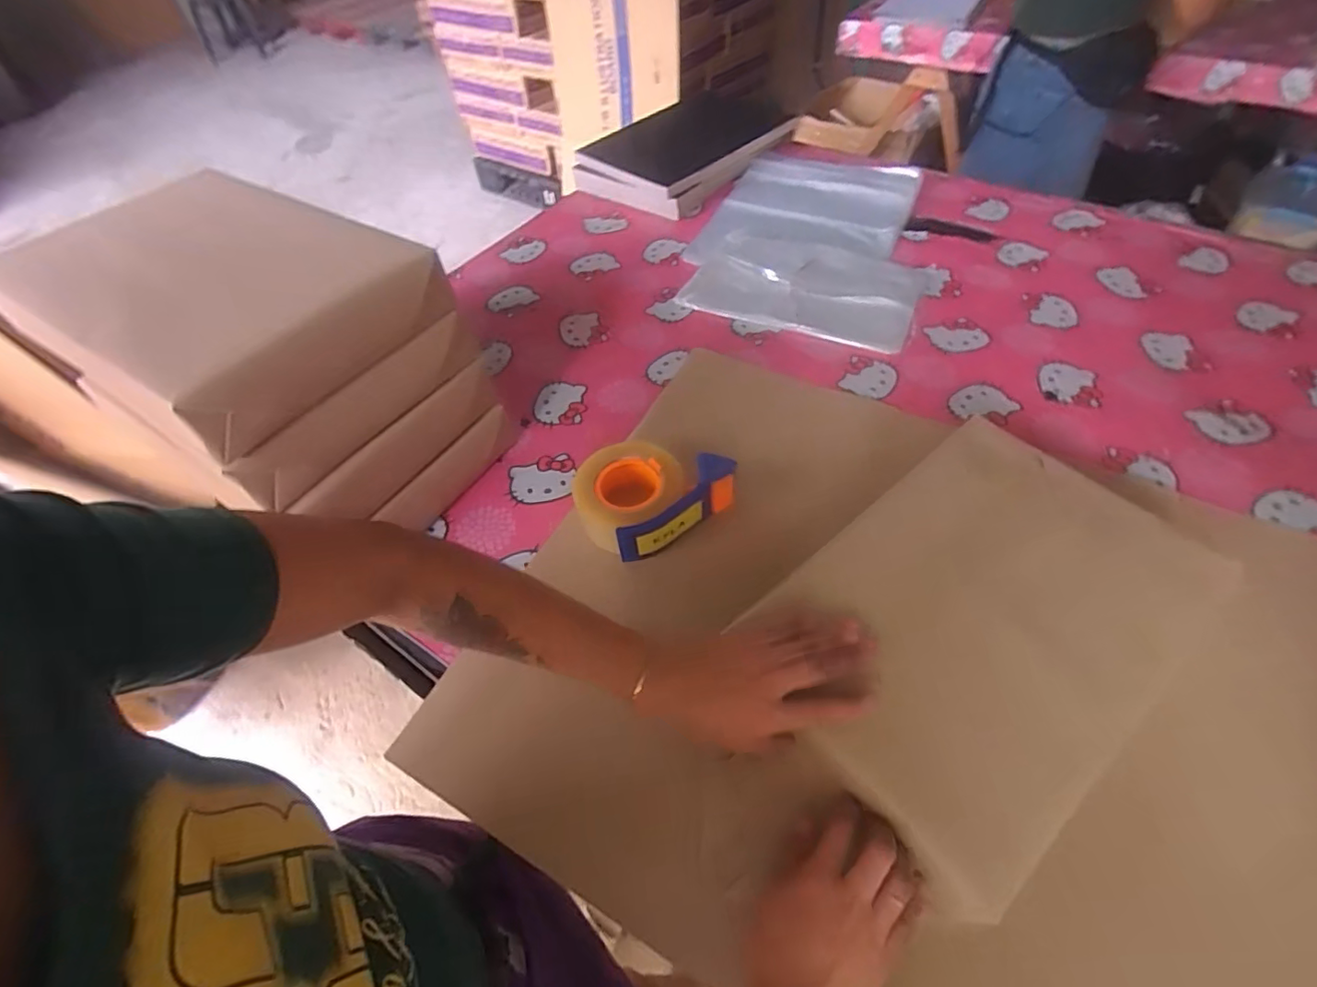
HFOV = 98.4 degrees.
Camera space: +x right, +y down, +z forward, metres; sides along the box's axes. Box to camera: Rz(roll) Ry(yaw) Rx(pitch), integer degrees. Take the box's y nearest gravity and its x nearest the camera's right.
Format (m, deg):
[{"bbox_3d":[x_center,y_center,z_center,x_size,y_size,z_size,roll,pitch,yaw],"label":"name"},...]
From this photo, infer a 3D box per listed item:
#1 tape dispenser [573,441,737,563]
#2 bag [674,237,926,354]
[{"bbox_3d":[-0.015,-0.006,0.627,0.148,0.069,0.124,-29,55,-18],"label":"tape dispenser"},{"bbox_3d":[0.234,-0.330,0.899,0.330,0.026,0.236,19,55,18],"label":"bag"}]

